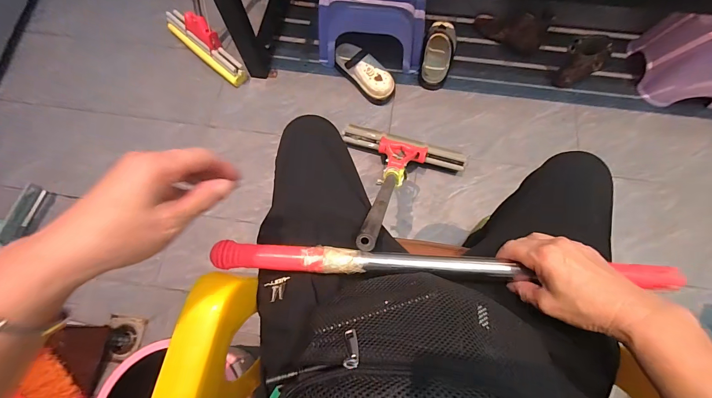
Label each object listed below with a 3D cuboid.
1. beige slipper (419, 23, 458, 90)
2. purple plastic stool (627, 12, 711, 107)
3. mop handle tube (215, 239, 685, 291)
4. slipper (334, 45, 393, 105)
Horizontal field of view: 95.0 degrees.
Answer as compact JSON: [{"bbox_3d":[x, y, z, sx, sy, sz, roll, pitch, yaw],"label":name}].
[{"bbox_3d":[0.284,-0.505,1.122,0.108,0.083,0.252,17,72,7],"label":"beige slipper"},{"bbox_3d":[1.125,-0.473,1.049,0.280,0.222,0.244,2,71,2],"label":"purple plastic stool"},{"bbox_3d":[0.103,0.078,0.376,0.522,0.032,0.029,3,71,-1],"label":"mop handle tube"},{"bbox_3d":[0.024,-0.429,1.090,0.090,0.103,0.250,-42,75,-12],"label":"slipper"}]

